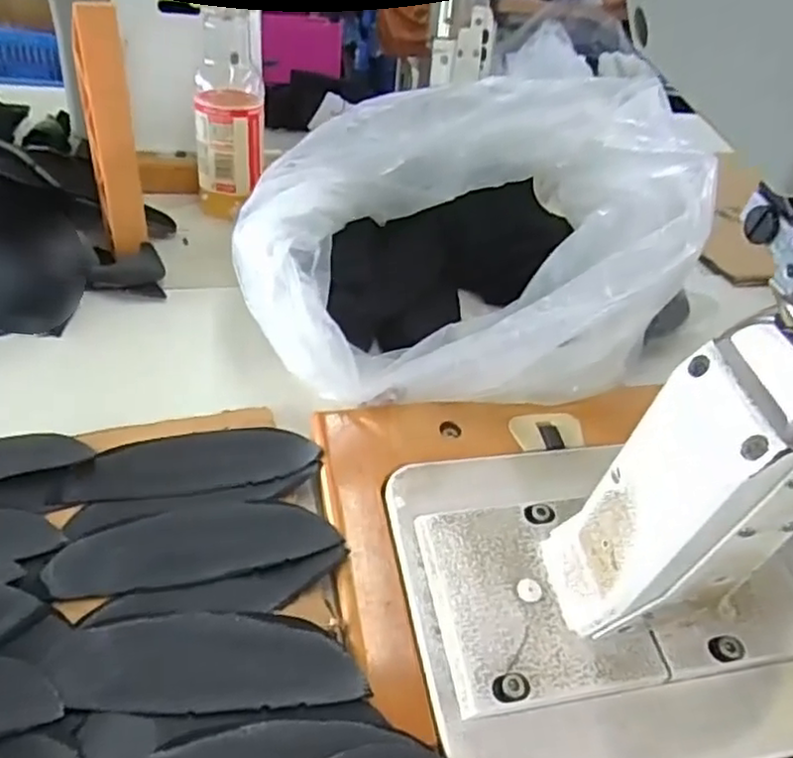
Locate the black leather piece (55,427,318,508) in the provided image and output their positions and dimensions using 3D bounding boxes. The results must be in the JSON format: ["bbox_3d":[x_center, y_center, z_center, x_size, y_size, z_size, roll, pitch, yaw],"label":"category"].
[{"bbox_3d":[-0.121,0.046,0.396,0.142,0.007,0.048,-7,41,-12],"label":"black leather piece"}]

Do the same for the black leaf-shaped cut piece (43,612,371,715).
[{"bbox_3d":[-0.084,0.126,0.305,0.133,0.004,0.045,2,39,-8],"label":"black leaf-shaped cut piece"}]

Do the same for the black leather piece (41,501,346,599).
[{"bbox_3d":[-0.105,0.082,0.351,0.137,0.010,0.046,-6,41,-17],"label":"black leather piece"}]

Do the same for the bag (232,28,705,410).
[{"bbox_3d":[0.040,-0.102,0.475,0.287,0.147,0.226,2,39,-7],"label":"bag"}]

